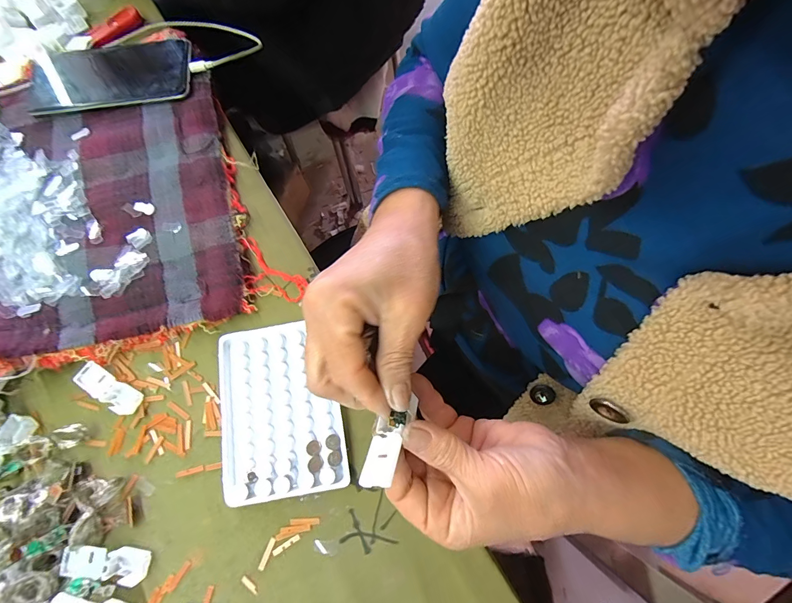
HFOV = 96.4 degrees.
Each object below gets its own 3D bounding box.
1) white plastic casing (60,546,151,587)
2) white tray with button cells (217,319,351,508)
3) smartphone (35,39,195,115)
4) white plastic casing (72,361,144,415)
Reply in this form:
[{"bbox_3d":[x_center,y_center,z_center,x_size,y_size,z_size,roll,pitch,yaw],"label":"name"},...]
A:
[{"bbox_3d":[-0.208,0.187,0.254,0.057,0.012,0.019,8,74,5],"label":"white plastic casing"},{"bbox_3d":[-0.093,0.083,0.281,0.094,0.016,0.129,-11,73,-1],"label":"white tray with button cells"},{"bbox_3d":[-0.293,-0.232,0.364,0.161,0.016,0.075,-8,73,0],"label":"smartphone"},{"bbox_3d":[-0.235,0.071,0.289,0.057,0.007,0.020,29,77,11],"label":"white plastic casing"}]

